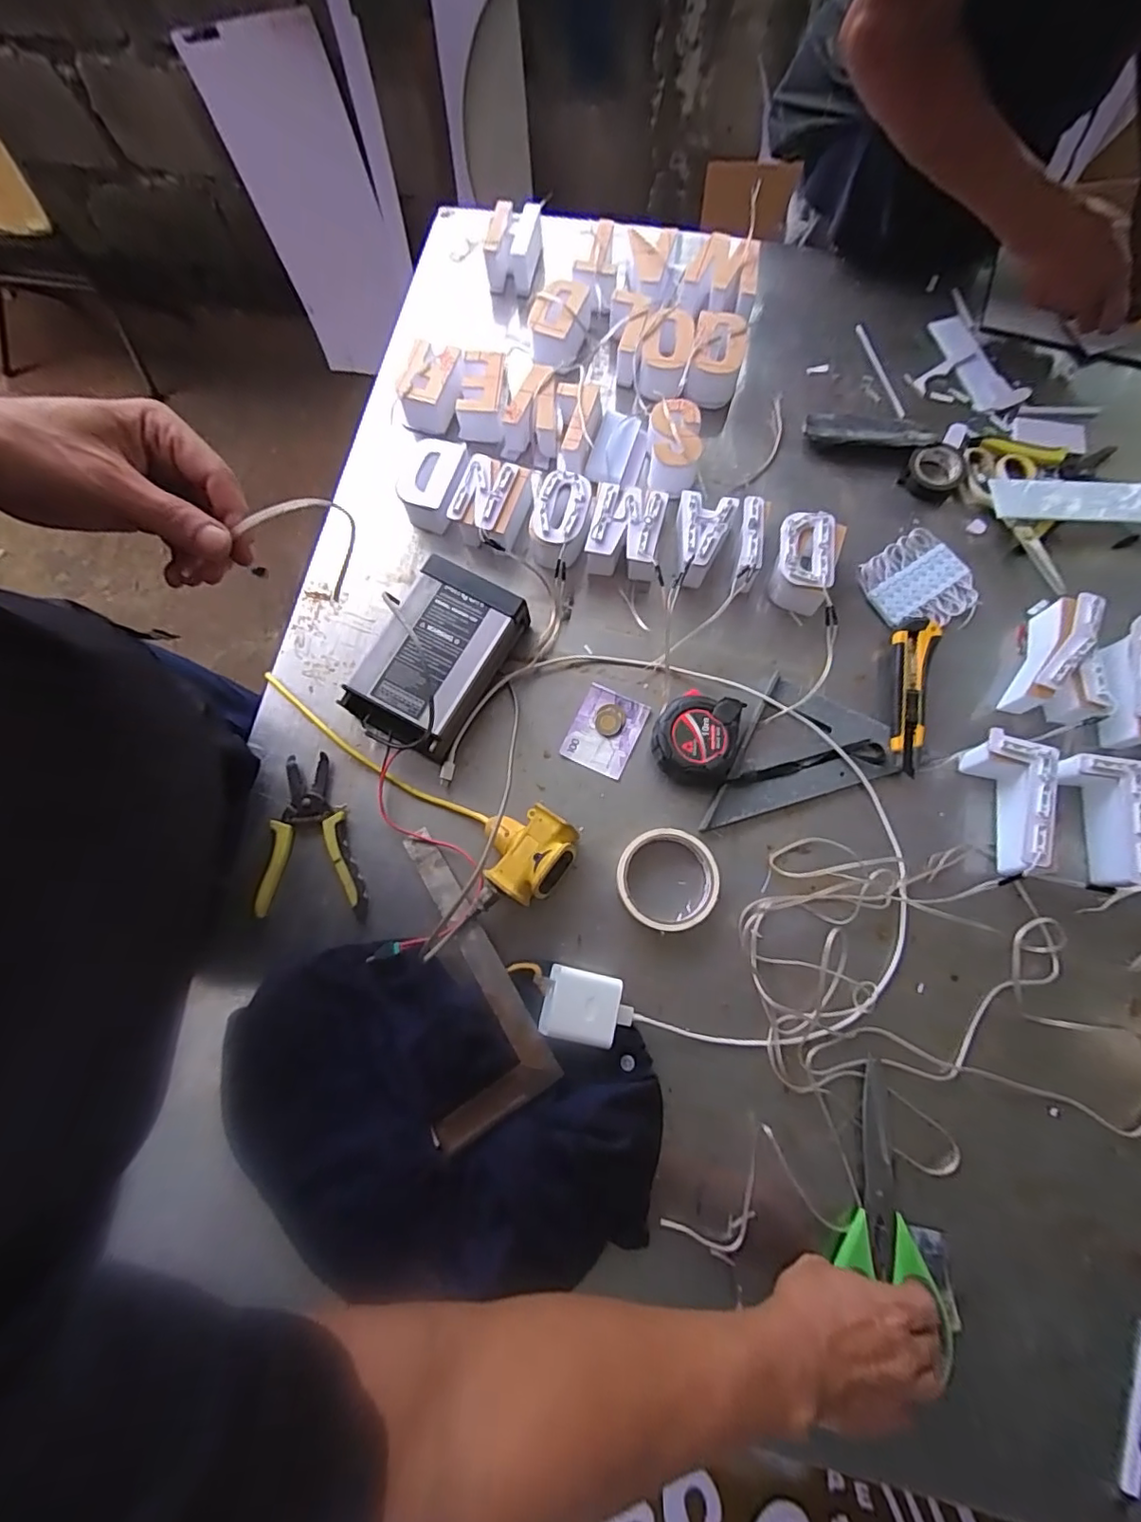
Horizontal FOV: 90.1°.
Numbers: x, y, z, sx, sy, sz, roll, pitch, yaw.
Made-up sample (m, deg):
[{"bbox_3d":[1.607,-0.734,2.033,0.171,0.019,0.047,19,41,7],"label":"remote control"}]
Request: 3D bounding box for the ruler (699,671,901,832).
[{"bbox_3d":[0.221,0.015,0.544,0.134,0.017,0.176,31,78,8],"label":"ruler"}]

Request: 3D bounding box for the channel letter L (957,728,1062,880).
[{"bbox_3d":[0.393,0.040,0.521,0.065,0.050,0.121,19,77,5],"label":"channel letter L"}]

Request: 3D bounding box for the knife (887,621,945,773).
[{"bbox_3d":[0.330,-0.065,0.560,0.037,0.028,0.157,13,76,4],"label":"knife"}]

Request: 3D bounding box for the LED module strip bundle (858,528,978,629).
[{"bbox_3d":[0.358,-0.183,0.589,0.097,0.013,0.098,-32,78,-7],"label":"LED module strip bundle"}]

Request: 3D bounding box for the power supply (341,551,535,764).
[{"bbox_3d":[-0.136,-0.105,0.565,0.120,0.055,0.188,29,78,7],"label":"power supply"}]

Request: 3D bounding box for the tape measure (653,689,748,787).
[{"bbox_3d":[0.118,-0.023,0.544,0.072,0.040,0.086,23,77,6],"label":"tape measure"}]

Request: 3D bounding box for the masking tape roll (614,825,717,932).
[{"bbox_3d":[0.087,0.107,0.517,0.089,0.028,0.088,0,76,0],"label":"masking tape roll"}]

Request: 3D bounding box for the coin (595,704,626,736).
[{"bbox_3d":[0.040,-0.042,0.569,0.030,0.004,0.032,0,76,0],"label":"coin"}]

